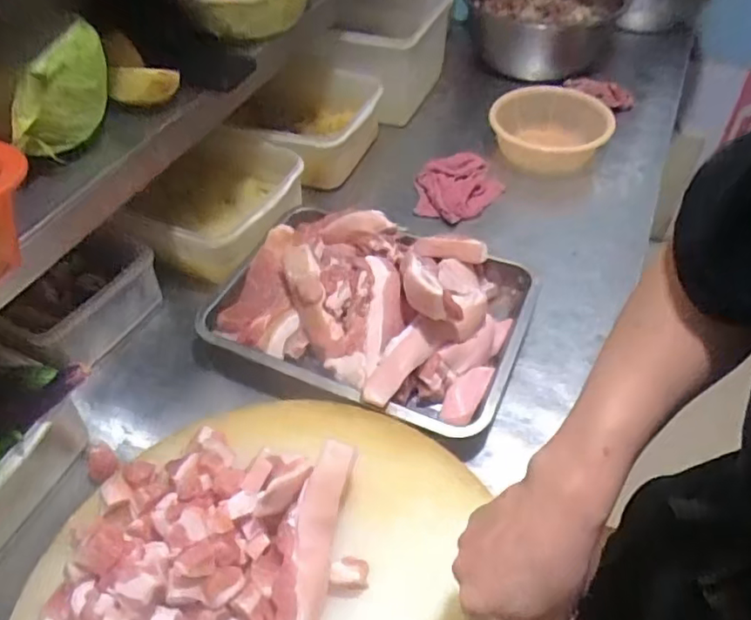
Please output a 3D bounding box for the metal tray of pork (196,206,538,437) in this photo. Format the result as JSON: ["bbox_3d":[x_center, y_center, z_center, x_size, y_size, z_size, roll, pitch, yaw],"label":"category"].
[{"bbox_3d":[-0.005,-0.012,0.685,0.341,0.105,0.253,16,52,16],"label":"metal tray of pork"}]

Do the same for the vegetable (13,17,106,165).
[{"bbox_3d":[-0.271,-0.188,0.521,0.027,0.085,0.113,27,56,24],"label":"vegetable"}]

